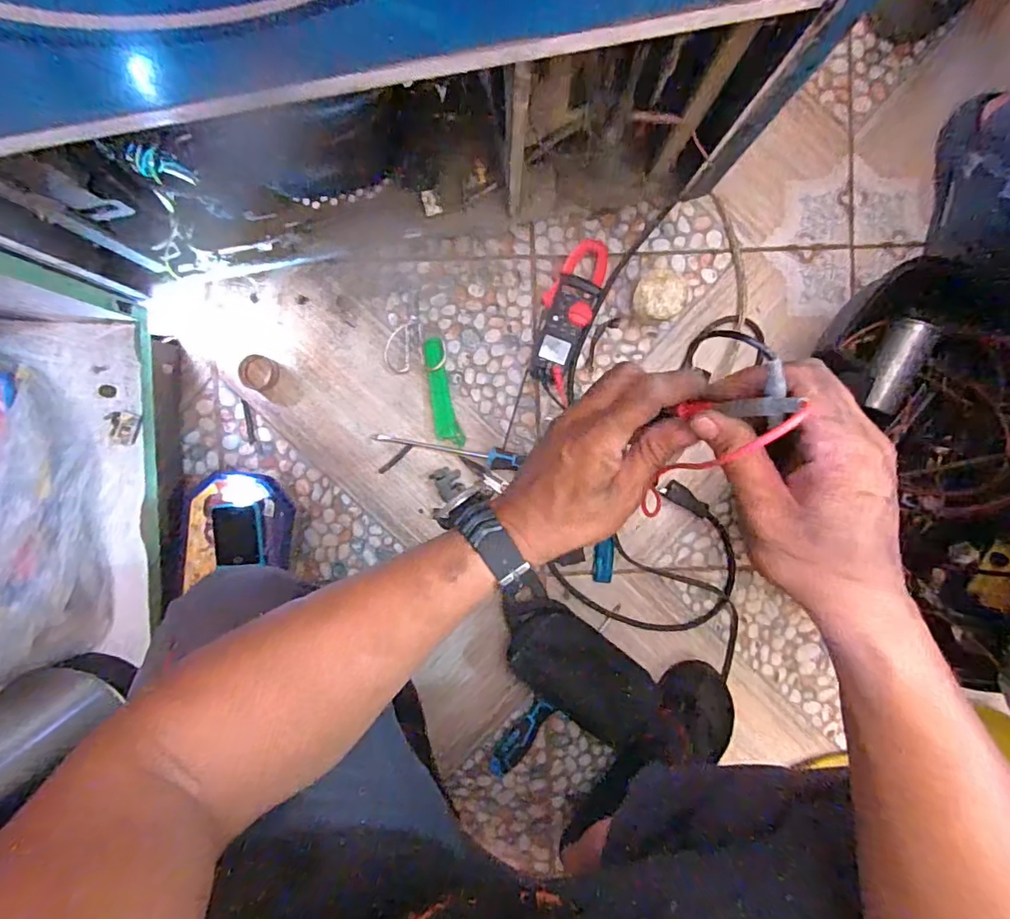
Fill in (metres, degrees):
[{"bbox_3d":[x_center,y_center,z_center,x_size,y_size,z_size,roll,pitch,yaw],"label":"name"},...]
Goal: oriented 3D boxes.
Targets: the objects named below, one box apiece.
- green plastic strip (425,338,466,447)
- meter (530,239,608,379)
[{"bbox_3d":[-0.081,-0.083,0.658,0.032,0.010,0.135,-14,92,0],"label":"green plastic strip"},{"bbox_3d":[0.078,-0.181,0.639,0.062,0.034,0.172,22,91,-1],"label":"meter"}]

